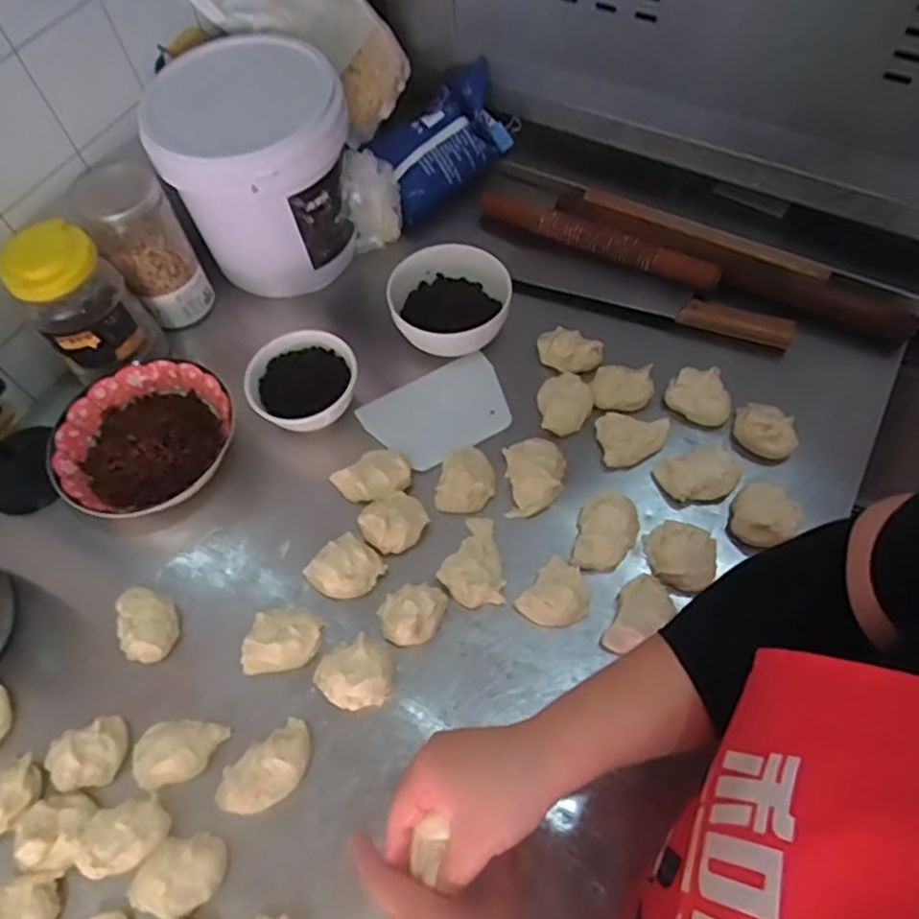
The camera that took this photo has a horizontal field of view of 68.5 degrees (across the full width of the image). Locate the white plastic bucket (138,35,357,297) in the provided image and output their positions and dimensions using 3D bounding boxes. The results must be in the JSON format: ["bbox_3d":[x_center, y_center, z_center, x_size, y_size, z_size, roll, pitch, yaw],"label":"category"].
[{"bbox_3d":[-0.217,-0.308,0.748,0.167,0.197,0.181,-1,60,2],"label":"white plastic bucket"}]

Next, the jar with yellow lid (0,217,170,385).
[{"bbox_3d":[-0.376,-0.153,0.679,0.100,0.150,0.085,-35,64,-16],"label":"jar with yellow lid"}]

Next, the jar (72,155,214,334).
[{"bbox_3d":[-0.335,-0.228,0.729,0.081,0.159,0.078,-1,60,2],"label":"jar"}]

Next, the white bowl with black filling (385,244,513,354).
[{"bbox_3d":[-0.011,-0.165,0.724,0.128,0.056,0.114,5,60,6],"label":"white bowl with black filling"}]

